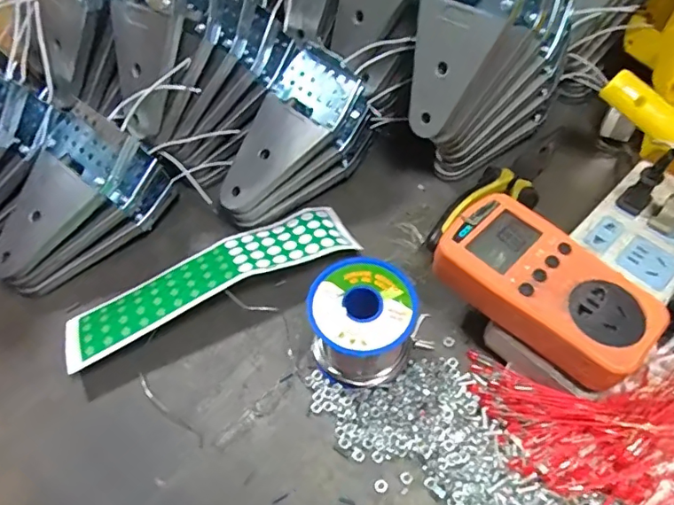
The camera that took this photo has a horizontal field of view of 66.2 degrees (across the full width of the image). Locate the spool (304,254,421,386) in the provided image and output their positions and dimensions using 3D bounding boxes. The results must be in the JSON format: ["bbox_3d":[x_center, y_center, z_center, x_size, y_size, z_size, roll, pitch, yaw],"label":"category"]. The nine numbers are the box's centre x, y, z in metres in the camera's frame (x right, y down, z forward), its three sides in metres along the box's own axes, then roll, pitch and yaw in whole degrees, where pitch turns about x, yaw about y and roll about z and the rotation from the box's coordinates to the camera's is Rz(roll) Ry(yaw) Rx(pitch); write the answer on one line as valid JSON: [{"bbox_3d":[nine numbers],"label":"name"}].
[{"bbox_3d":[0.017,0.046,0.336,0.064,0.058,0.067,-1,55,2],"label":"spool"}]

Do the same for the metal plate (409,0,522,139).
[{"bbox_3d":[0.080,-0.148,0.358,0.066,0.135,0.013,30,35,21],"label":"metal plate"}]

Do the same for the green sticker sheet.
[{"bbox_3d":[-0.092,0.018,0.387,0.216,0.018,0.058,-26,39,-14],"label":"green sticker sheet"}]

